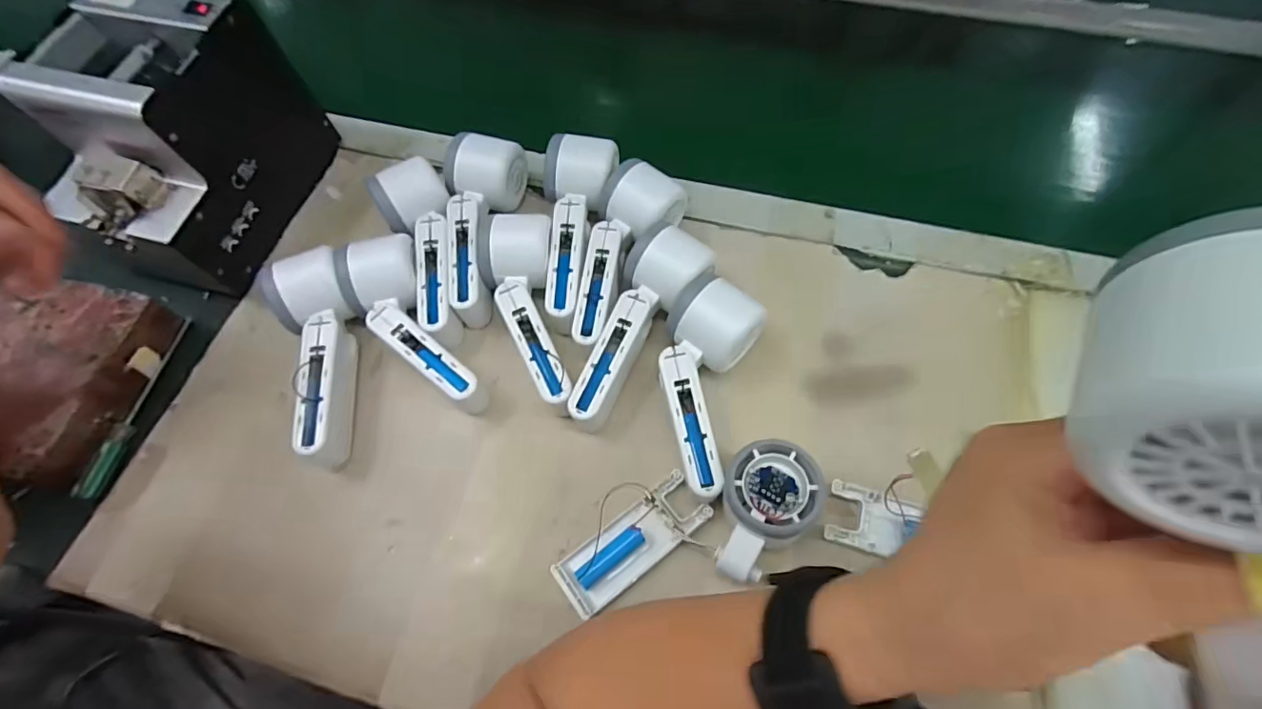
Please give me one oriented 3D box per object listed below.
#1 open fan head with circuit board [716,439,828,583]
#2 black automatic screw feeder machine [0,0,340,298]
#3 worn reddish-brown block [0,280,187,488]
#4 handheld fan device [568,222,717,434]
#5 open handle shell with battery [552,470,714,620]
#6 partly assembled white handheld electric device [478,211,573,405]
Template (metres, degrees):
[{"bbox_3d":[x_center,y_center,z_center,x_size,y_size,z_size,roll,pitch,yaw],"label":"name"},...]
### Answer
[{"bbox_3d":[0.084,0.099,0.338,0.056,0.044,0.082,16,66,10],"label":"open fan head with circuit board"},{"bbox_3d":[-0.362,-0.172,0.433,0.119,0.143,0.184,15,66,10],"label":"black automatic screw feeder machine"},{"bbox_3d":[-0.444,0.016,0.413,0.123,0.047,0.143,11,65,8],"label":"worn reddish-brown block"},{"bbox_3d":[0.003,-0.018,0.398,0.059,0.055,0.162,24,68,13],"label":"handheld fan device"},{"bbox_3d":[0.002,0.122,0.352,0.104,0.019,0.038,-35,68,-13],"label":"open handle shell with battery"},{"bbox_3d":[-0.082,-0.032,0.416,0.059,0.055,0.159,-9,64,-2],"label":"partly assembled white handheld electric device"}]

